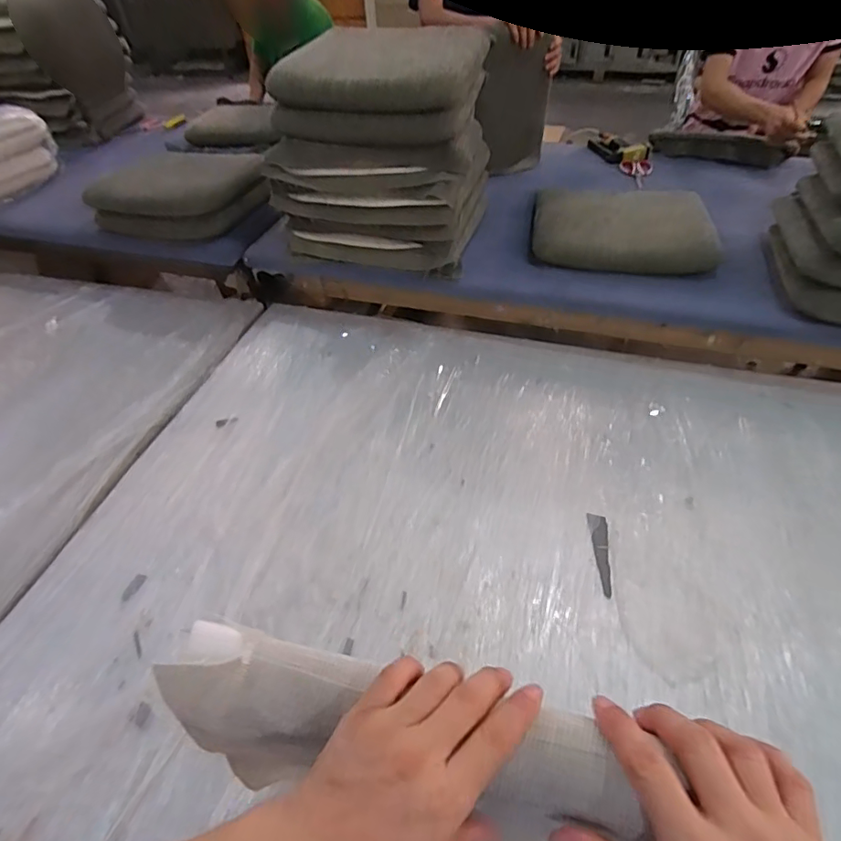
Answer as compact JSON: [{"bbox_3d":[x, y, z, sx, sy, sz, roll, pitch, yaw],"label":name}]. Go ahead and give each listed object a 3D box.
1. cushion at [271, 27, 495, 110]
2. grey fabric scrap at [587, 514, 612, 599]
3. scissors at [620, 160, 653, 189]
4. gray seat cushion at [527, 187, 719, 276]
[{"bbox_3d":[-0.080,-0.815,1.169,0.442,0.086,0.362,3,47,7],"label":"cushion"},{"bbox_3d":[0.320,0.233,0.896,0.031,0.005,0.153,0,48,3],"label":"grey fabric scrap"},{"bbox_3d":[0.702,-0.790,1.646,0.095,0.013,0.177,-5,54,11],"label":"scissors"},{"bbox_3d":[0.521,-0.502,1.340,0.436,0.084,0.363,7,47,10],"label":"gray seat cushion"}]

